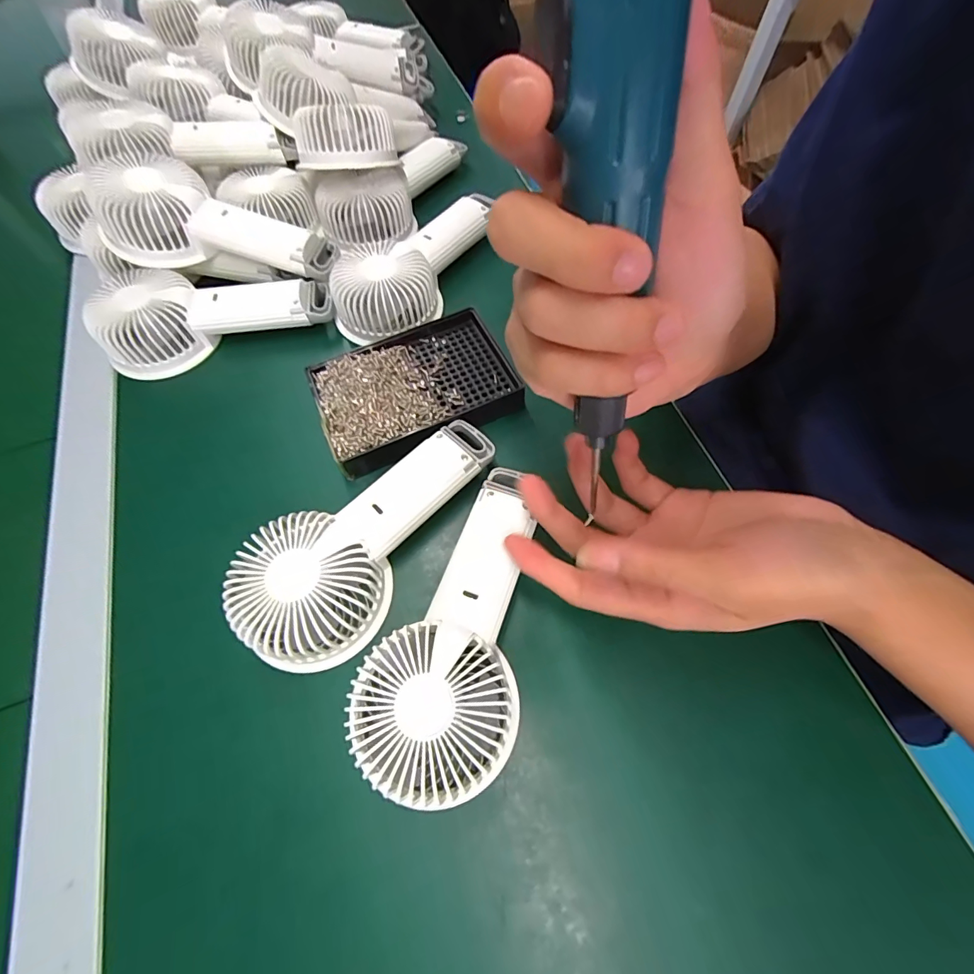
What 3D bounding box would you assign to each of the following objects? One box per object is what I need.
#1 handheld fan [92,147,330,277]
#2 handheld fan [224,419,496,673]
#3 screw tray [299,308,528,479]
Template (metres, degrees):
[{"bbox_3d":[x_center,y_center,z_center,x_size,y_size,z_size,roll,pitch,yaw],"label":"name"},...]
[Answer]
[{"bbox_3d":[-0.212,-0.211,0.353,0.168,0.042,0.080,10,67,-12],"label":"handheld fan"},{"bbox_3d":[-0.070,0.022,0.270,0.079,0.049,0.179,34,72,14],"label":"handheld fan"},{"bbox_3d":[-0.052,-0.070,0.325,0.141,0.032,0.096,-26,67,-11],"label":"screw tray"}]

